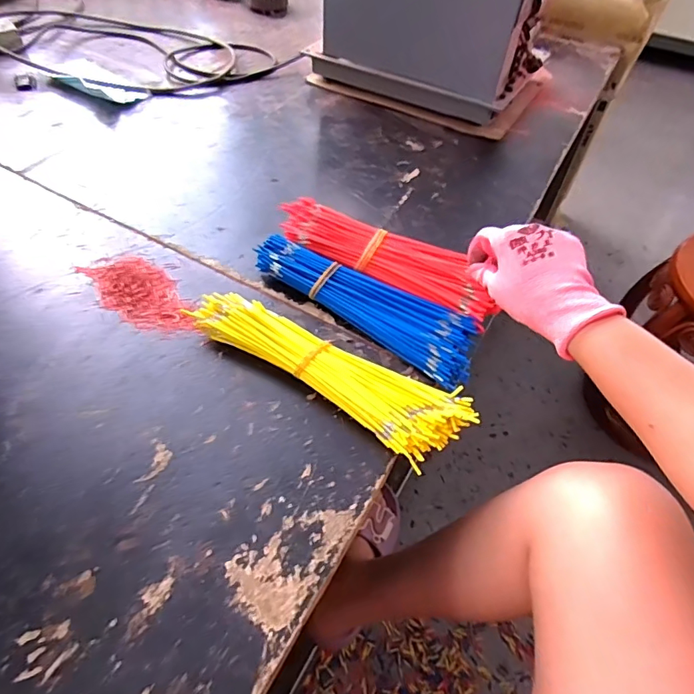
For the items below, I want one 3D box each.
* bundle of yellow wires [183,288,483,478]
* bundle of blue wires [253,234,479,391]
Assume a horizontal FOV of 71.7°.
[{"bbox_3d":[-0.018,0.014,0.438,0.263,0.029,0.076,30,56,18],"label":"bundle of yellow wires"},{"bbox_3d":[0.019,-0.050,0.491,0.247,0.029,0.070,32,56,20],"label":"bundle of blue wires"}]

